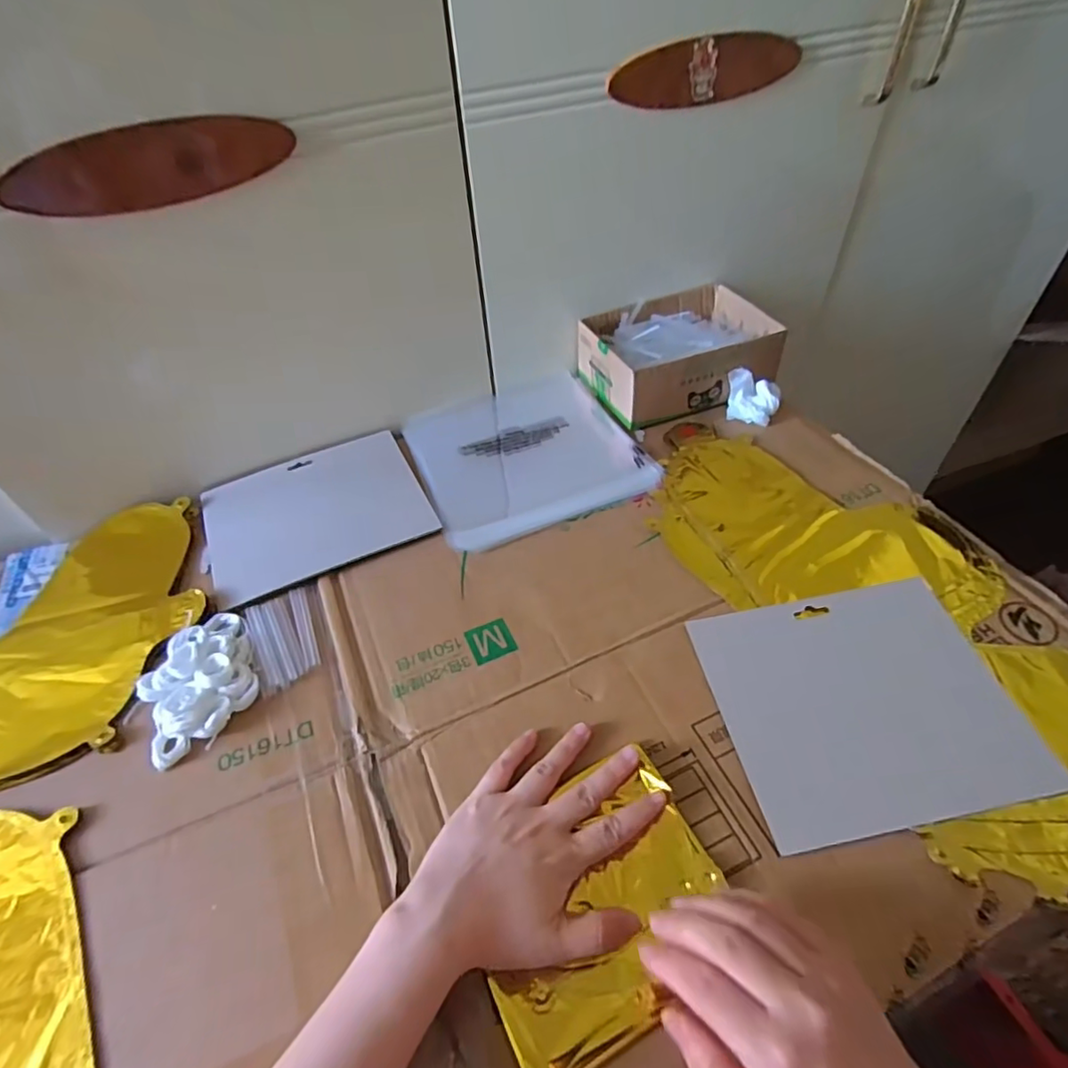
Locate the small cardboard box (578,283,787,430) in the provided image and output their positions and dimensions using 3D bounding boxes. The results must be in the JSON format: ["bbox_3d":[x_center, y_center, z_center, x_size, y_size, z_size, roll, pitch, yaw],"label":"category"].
[{"bbox_3d":[0.156,-0.193,0.645,0.185,0.065,0.135,-19,49,-13],"label":"small cardboard box"}]

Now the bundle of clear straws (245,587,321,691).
[{"bbox_3d":[-0.193,0.078,0.465,0.046,0.007,0.083,-22,50,-16],"label":"bundle of clear straws"}]

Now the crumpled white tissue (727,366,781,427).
[{"bbox_3d":[0.225,-0.140,0.610,0.051,0.039,0.040,4,47,7],"label":"crumpled white tissue"}]

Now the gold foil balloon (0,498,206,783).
[{"bbox_3d":[-0.463,0.110,0.459,0.390,0.026,0.230,-18,49,-13],"label":"gold foil balloon"}]

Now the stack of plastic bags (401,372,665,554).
[{"bbox_3d":[-0.012,-0.086,0.615,0.210,0.017,0.223,-19,47,-14],"label":"stack of plastic bags"}]

